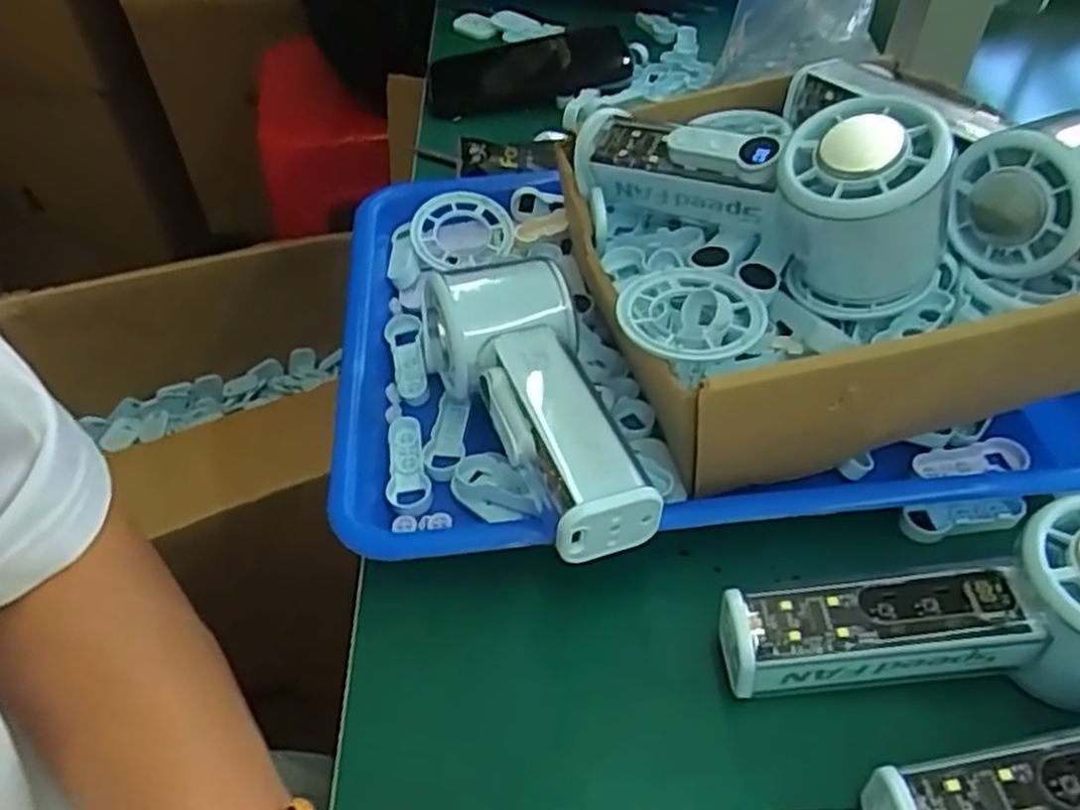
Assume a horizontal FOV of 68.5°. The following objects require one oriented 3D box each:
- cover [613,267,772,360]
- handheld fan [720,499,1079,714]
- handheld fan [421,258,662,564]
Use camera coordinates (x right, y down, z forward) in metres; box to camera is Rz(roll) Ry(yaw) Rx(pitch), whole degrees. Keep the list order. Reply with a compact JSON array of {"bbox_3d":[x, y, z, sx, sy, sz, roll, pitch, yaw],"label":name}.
[{"bbox_3d":[0.060,-0.036,0.316,0.058,0.009,0.053,-4,48,-2],"label":"cover"},{"bbox_3d":[0.140,0.075,0.265,0.146,0.055,0.053,-6,49,-4],"label":"handheld fan"},{"bbox_3d":[-0.001,-0.004,0.340,0.061,0.048,0.159,-18,50,-14],"label":"handheld fan"}]

